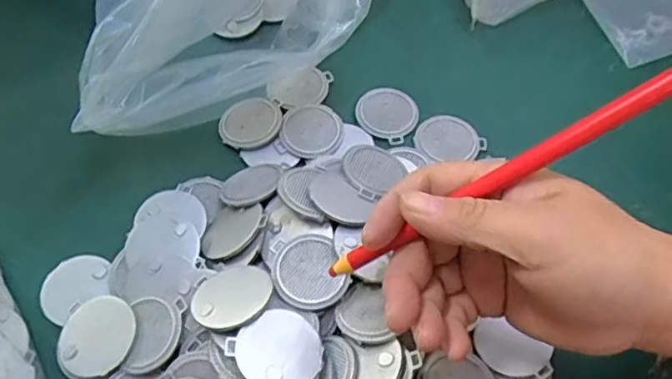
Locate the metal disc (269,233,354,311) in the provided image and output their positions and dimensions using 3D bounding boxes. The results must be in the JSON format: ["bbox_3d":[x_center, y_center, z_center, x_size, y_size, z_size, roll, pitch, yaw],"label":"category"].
[{"bbox_3d":[-0.015,0.042,0.316,0.036,0.005,0.042,-20,62,-13],"label":"metal disc"}]

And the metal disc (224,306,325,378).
[{"bbox_3d":[-0.026,0.075,0.285,0.039,0.004,0.040,7,50,-9],"label":"metal disc"}]

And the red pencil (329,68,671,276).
[{"bbox_3d":[0.062,-0.002,0.249,0.158,0.008,0.010,-32,59,22],"label":"red pencil"}]

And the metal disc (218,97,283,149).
[{"bbox_3d":[-0.055,-0.043,0.390,0.040,0.005,0.035,-4,60,-4],"label":"metal disc"}]

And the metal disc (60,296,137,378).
[{"bbox_3d":[-0.121,0.074,0.309,0.038,0.004,0.040,-3,60,6],"label":"metal disc"}]

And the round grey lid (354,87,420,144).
[{"bbox_3d":[0.034,-0.051,0.399,0.040,0.004,0.039,1,60,-1],"label":"round grey lid"}]

